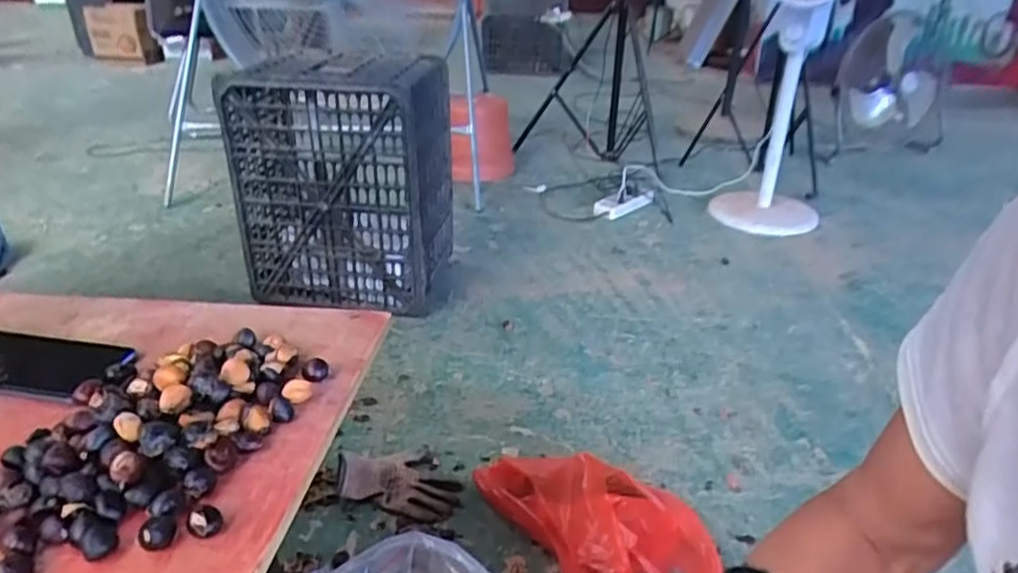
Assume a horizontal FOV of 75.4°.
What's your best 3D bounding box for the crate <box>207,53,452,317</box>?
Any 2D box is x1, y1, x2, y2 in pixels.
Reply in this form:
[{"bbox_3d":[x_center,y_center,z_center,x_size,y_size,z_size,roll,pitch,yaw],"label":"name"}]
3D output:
[{"bbox_3d":[-0.352,-0.227,1.462,0.394,0.510,0.301,5,29,9],"label":"crate"}]

